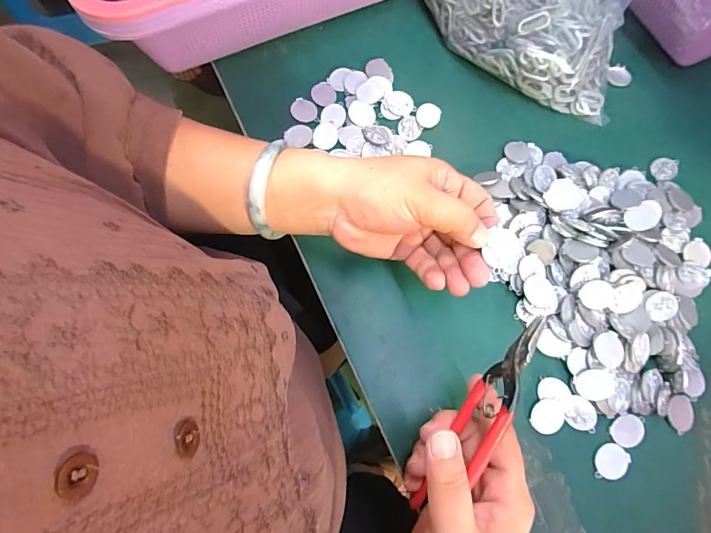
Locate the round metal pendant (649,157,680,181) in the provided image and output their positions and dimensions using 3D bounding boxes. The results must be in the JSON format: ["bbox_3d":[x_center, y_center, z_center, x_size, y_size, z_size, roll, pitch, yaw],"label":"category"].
[{"bbox_3d":[0.275,-0.087,0.343,0.023,0.004,0.027,27,77,5],"label":"round metal pendant"}]

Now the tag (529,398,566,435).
[{"bbox_3d":[0.141,0.111,0.284,0.026,0.004,0.022,-33,77,3],"label":"tag"}]

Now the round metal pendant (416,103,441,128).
[{"bbox_3d":[0.067,-0.138,0.354,0.022,0.005,0.024,0,76,-2],"label":"round metal pendant"}]

